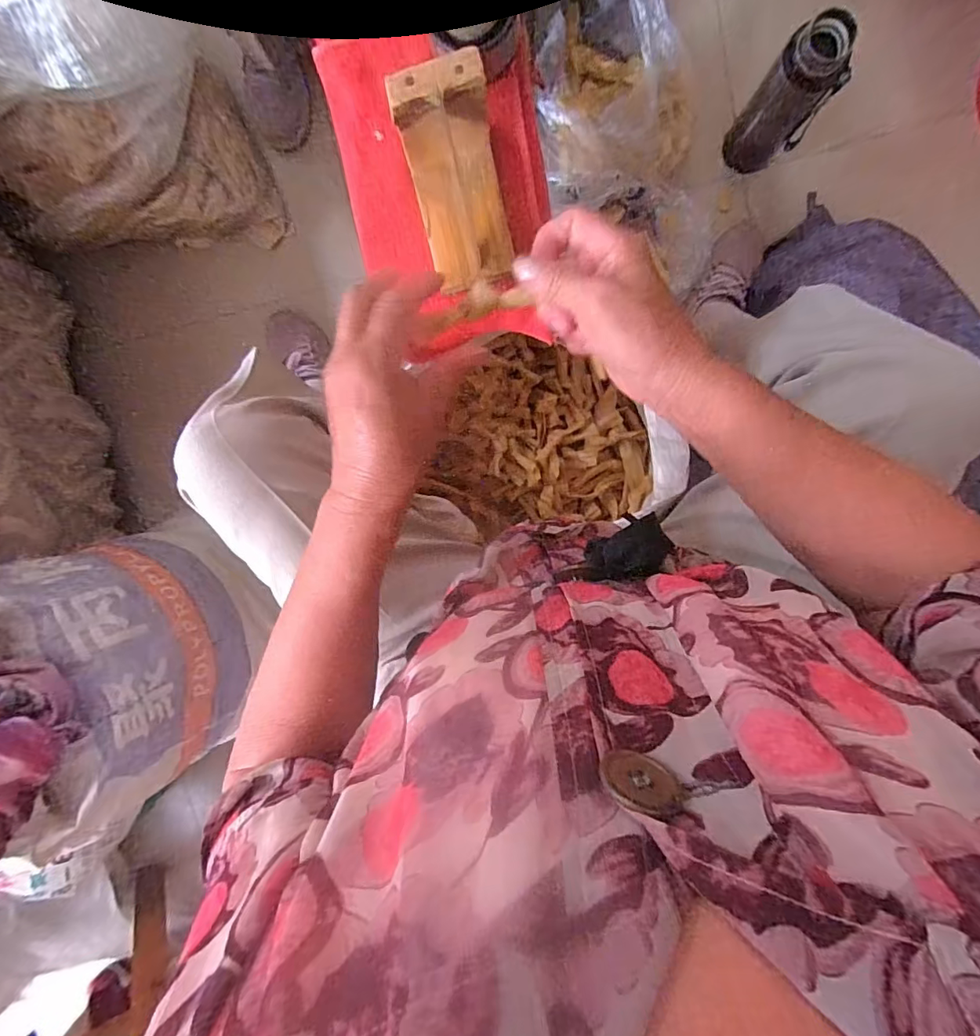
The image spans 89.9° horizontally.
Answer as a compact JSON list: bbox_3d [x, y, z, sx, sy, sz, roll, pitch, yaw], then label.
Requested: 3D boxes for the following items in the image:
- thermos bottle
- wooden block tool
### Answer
[{"bbox_3d":[0.370,-0.518,0.616,0.078,0.180,0.069,38,99,-2],"label":"thermos bottle"},{"bbox_3d":[-0.022,-0.219,0.325,0.059,0.068,0.103,-12,97,6],"label":"wooden block tool"}]

